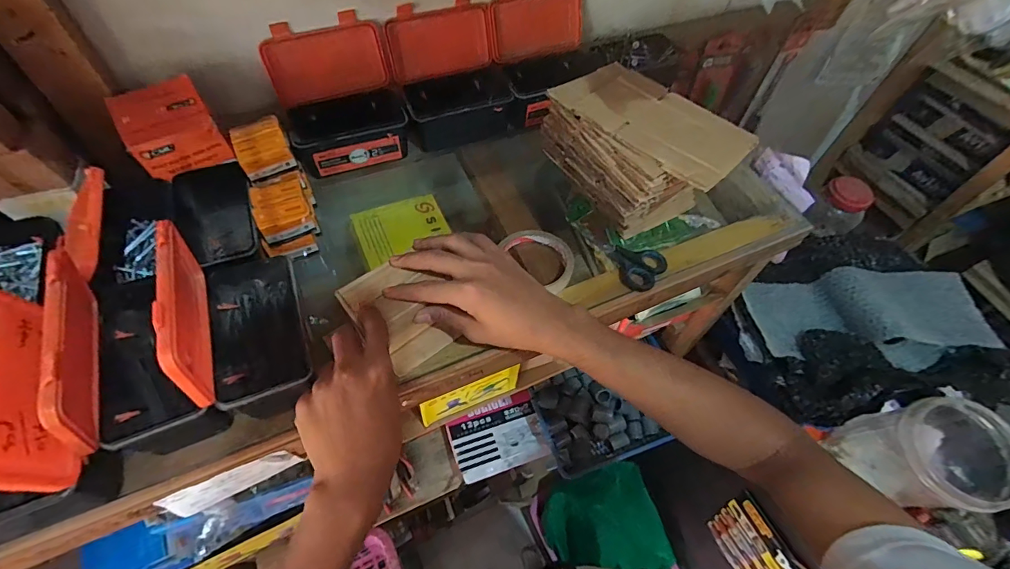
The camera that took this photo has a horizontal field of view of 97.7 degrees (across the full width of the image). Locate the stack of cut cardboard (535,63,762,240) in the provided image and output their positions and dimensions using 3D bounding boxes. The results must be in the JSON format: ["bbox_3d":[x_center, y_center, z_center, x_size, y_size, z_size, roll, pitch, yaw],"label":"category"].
[{"bbox_3d":[0.163,-0.161,0.542,0.134,0.111,0.216,-29,63,-20],"label":"stack of cut cardboard"}]

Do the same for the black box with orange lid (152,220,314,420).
[{"bbox_3d":[-0.228,0.016,0.378,0.084,0.120,0.154,-23,61,-17],"label":"black box with orange lid"}]

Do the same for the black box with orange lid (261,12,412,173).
[{"bbox_3d":[-0.209,-0.234,0.565,0.144,0.127,0.117,-18,59,-15],"label":"black box with orange lid"}]

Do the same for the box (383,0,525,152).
[{"bbox_3d":[-0.070,-0.278,0.608,0.150,0.135,0.119,-21,60,-16],"label":"box"}]

